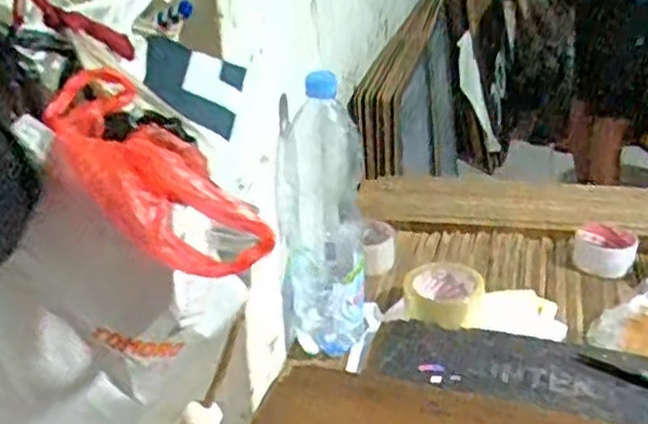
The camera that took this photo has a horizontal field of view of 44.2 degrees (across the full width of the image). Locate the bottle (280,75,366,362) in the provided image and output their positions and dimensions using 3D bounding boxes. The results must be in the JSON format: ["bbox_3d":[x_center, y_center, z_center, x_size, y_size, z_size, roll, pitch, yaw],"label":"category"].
[{"bbox_3d":[-0.001,0.000,0.915,0.094,0.310,0.093,0,28,3],"label":"bottle"}]

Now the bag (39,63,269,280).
[{"bbox_3d":[-0.088,-0.019,0.385,0.071,0.068,0.121,-21,33,-32],"label":"bag"}]

